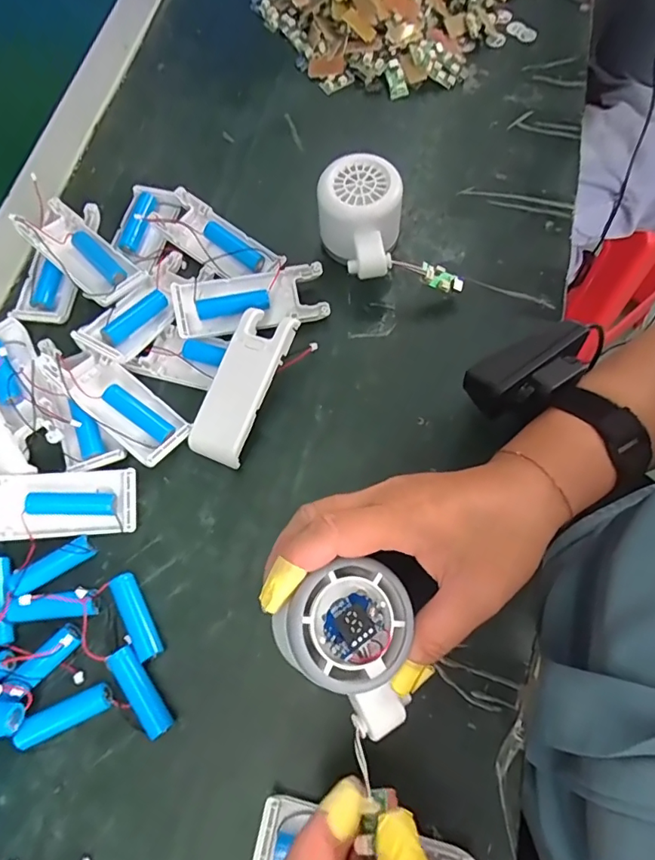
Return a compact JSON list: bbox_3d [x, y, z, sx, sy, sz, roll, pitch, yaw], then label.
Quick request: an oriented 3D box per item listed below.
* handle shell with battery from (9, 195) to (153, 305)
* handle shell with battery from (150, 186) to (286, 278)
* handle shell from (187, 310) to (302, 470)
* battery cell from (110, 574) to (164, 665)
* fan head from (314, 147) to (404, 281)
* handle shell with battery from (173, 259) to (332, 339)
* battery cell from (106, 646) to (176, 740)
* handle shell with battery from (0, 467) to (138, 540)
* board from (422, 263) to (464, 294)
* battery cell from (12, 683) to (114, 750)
[{"bbox_3d":[-0.180,-0.130,0.365,0.101,0.029,0.040,39,75,14],"label":"handle shell with battery"},{"bbox_3d":[-0.084,-0.143,0.379,0.102,0.017,0.040,35,74,13],"label":"handle shell with battery"},{"bbox_3d":[-0.057,-0.030,0.327,0.039,0.010,0.103,22,85,9],"label":"handle shell"},{"bbox_3d":[-0.113,0.109,0.294,0.013,0.012,0.051,-28,72,-9],"label":"battery cell"},{"bbox_3d":[0.023,-0.144,0.354,0.056,0.054,0.076,1,70,1],"label":"fan head"},{"bbox_3d":[-0.054,-0.092,0.351,0.104,0.015,0.040,-10,70,-3],"label":"handle shell with battery"},{"bbox_3d":[-0.104,0.145,0.279,0.015,0.013,0.051,-37,73,-12],"label":"battery cell"},{"bbox_3d":[-0.172,0.045,0.307,0.102,0.021,0.040,-5,70,-1],"label":"handle shell with battery"},{"bbox_3d":[0.081,-0.105,0.348,0.032,0.008,0.013,25,71,-14],"label":"board"},{"bbox_3d":[-0.144,0.156,0.274,0.049,0.014,0.014,-24,71,-7],"label":"battery cell"}]

